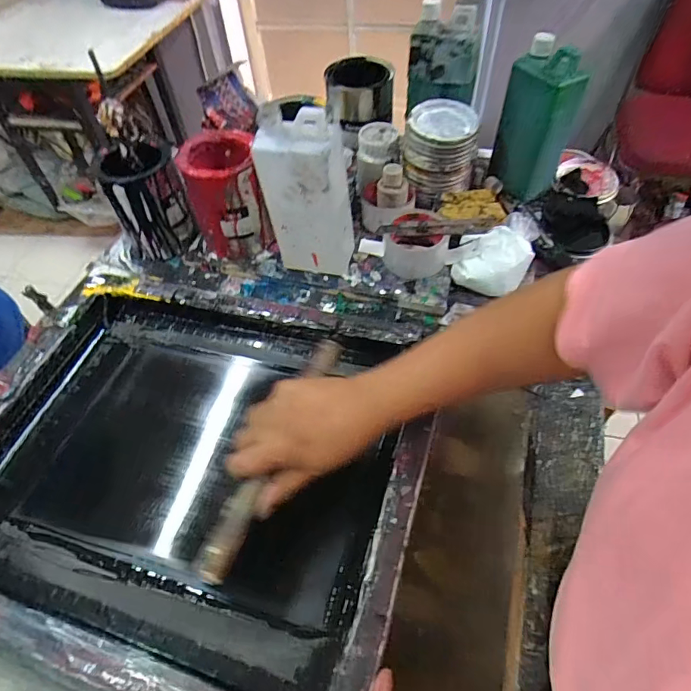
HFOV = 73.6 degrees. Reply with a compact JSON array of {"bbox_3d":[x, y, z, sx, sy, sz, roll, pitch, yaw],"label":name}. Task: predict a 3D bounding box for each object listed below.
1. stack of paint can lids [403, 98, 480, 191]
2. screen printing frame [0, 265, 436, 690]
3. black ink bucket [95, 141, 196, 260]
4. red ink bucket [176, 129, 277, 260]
[{"bbox_3d":[0.138,-0.297,0.687,0.103,0.082,0.096,4,54,6],"label":"stack of paint can lids"},{"bbox_3d":[-0.171,0.109,0.499,0.500,0.061,0.406,8,56,17],"label":"screen printing frame"},{"bbox_3d":[-0.291,-0.214,0.684,0.095,0.136,0.095,-1,54,2],"label":"black ink bucket"},{"bbox_3d":[-0.166,-0.215,0.663,0.102,0.138,0.107,-11,53,-4],"label":"red ink bucket"}]

